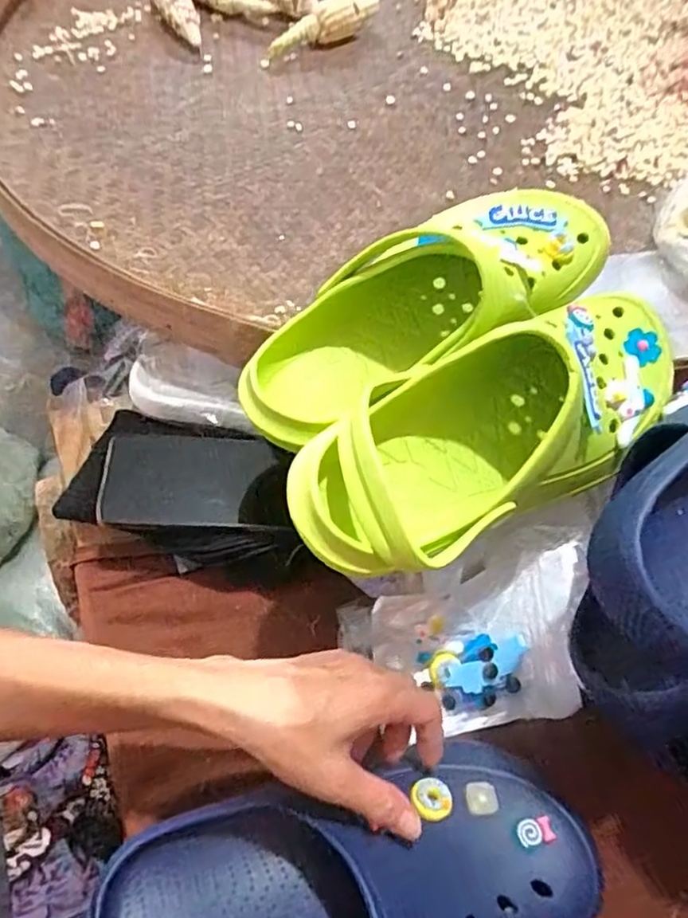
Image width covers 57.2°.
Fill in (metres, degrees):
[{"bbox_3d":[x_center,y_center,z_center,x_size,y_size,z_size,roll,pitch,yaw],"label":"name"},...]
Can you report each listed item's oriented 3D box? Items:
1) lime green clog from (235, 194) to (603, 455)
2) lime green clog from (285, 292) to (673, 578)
[{"bbox_3d":[0.060,-0.102,0.428,0.283,0.095,0.110,-37,66,-22],"label":"lime green clog"},{"bbox_3d":[0.102,-0.025,0.380,0.288,0.090,0.110,-34,65,-20],"label":"lime green clog"}]

